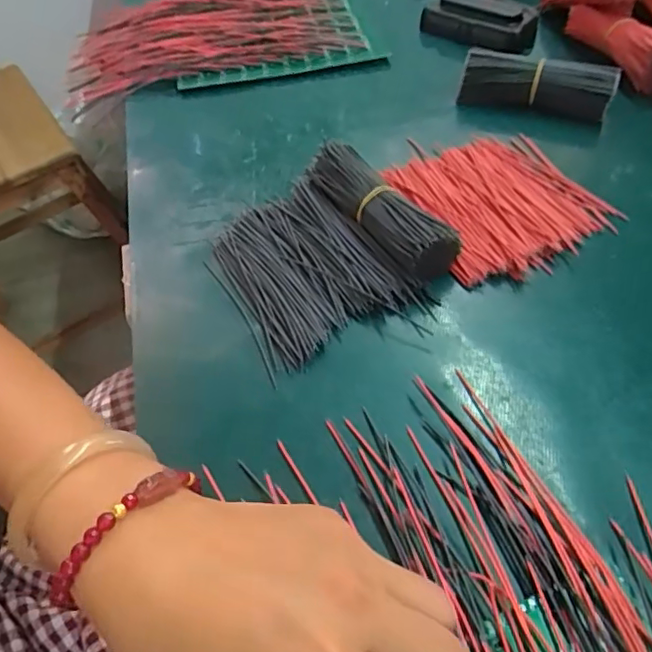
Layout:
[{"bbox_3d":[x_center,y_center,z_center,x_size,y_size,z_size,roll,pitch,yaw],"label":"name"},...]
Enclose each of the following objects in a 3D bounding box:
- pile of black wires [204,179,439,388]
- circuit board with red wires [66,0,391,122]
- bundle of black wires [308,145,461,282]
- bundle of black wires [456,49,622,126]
[{"bbox_3d":[-0.014,-0.038,0.362,0.102,0.016,0.129,-25,54,-14],"label":"pile of black wires"},{"bbox_3d":[-0.118,-0.294,0.579,0.293,0.019,0.186,-12,51,-1],"label":"circuit board with red wires"},{"bbox_3d":[0.033,-0.076,0.370,0.038,0.031,0.116,-33,54,-17],"label":"bundle of black wires"},{"bbox_3d":[0.168,-0.193,0.460,0.115,0.034,0.029,11,54,17],"label":"bundle of black wires"}]

